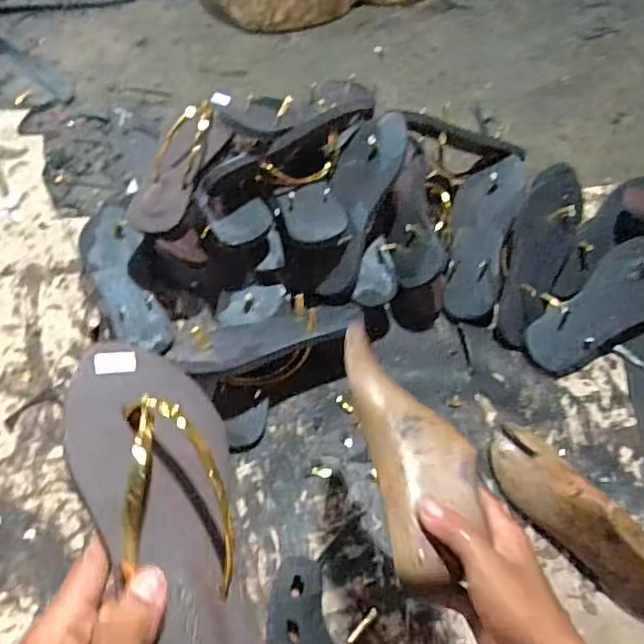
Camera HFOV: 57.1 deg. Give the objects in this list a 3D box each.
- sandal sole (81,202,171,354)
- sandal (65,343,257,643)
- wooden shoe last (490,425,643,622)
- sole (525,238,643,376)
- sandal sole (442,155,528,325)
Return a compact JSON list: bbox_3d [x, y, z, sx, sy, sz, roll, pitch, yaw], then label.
[{"bbox_3d":[-0.269,-0.061,0.799,0.076,0.031,0.225,-21,75,-12],"label":"sandal sole"},{"bbox_3d":[-0.090,0.111,0.336,0.090,0.060,0.235,-3,57,-25],"label":"sandal"},{"bbox_3d":[0.272,0.202,0.628,0.073,0.081,0.242,-27,61,-15],"label":"wooden shoe last"},{"bbox_3d":[0.370,-0.017,0.765,0.237,0.026,0.096,-41,90,-9],"label":"sole"},{"bbox_3d":[0.214,-0.114,0.806,0.082,0.032,0.230,14,81,9],"label":"sandal sole"}]

